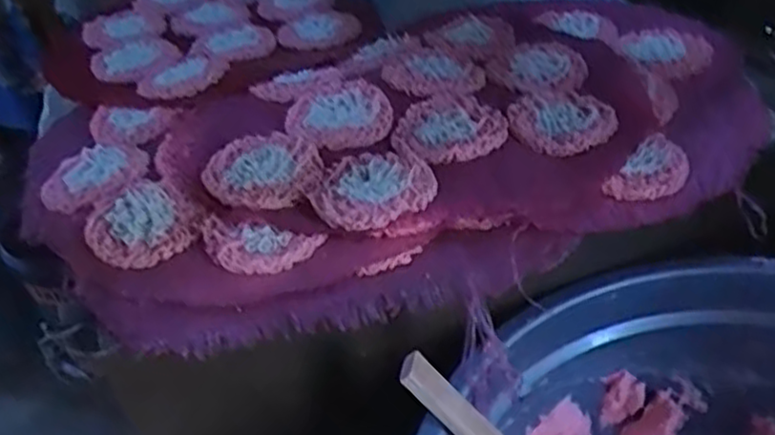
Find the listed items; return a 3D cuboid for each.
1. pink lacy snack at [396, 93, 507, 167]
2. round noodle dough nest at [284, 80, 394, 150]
[{"bbox_3d":[0.045,-0.065,0.532,0.072,0.008,0.075,-5,38,4],"label":"pink lacy snack"},{"bbox_3d":[-0.037,-0.078,0.556,0.075,0.005,0.085,-15,39,-9],"label":"round noodle dough nest"}]

